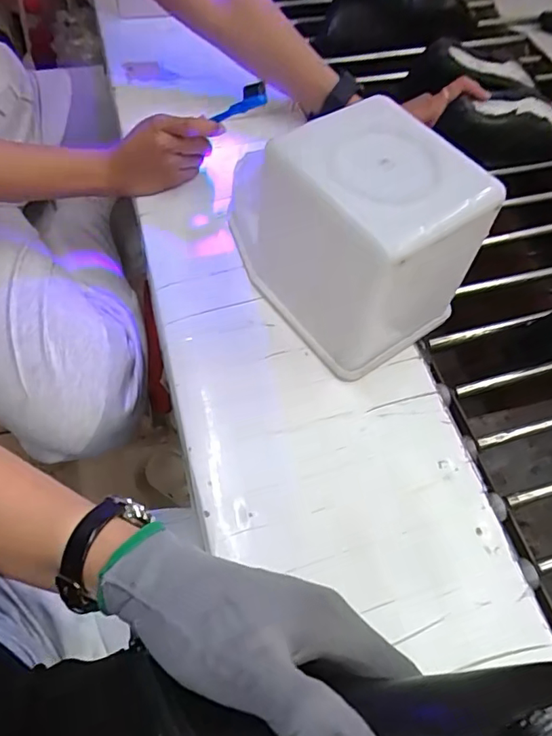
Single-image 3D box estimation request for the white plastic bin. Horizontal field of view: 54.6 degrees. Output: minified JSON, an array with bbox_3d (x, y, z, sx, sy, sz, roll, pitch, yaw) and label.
[{"bbox_3d":[0.075,-0.109,0.467,0.139,0.168,0.153,-32,66,-22],"label":"white plastic bin"}]

